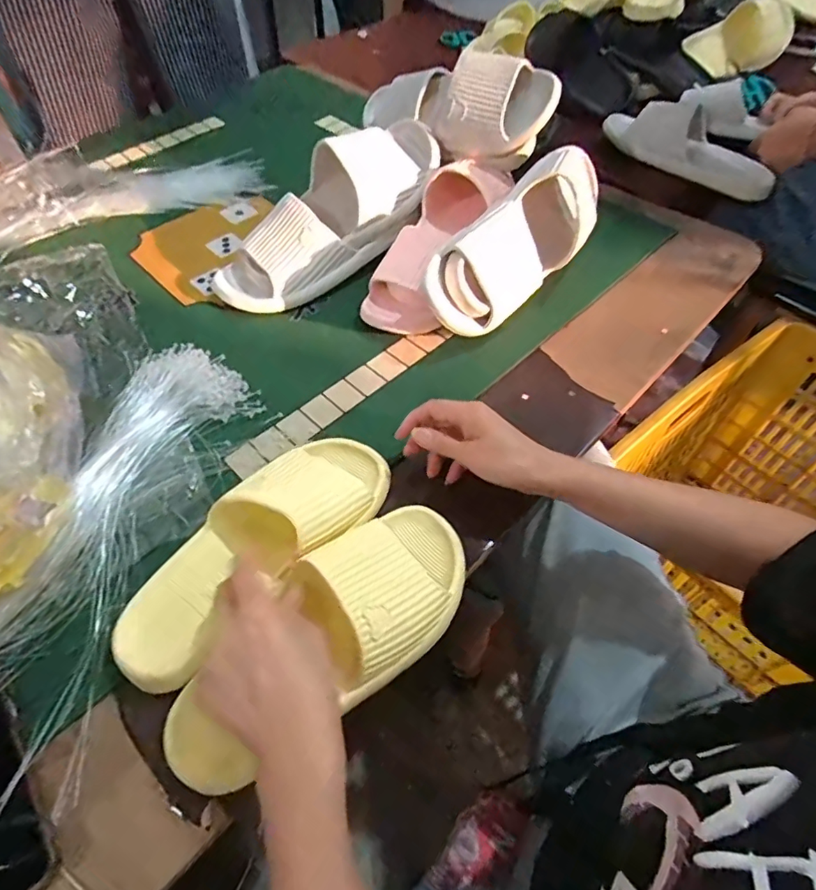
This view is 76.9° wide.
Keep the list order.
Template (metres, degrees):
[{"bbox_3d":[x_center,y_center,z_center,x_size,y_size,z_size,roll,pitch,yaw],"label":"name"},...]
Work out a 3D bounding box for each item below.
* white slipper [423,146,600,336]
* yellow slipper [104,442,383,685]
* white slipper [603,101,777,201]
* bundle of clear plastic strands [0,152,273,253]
[{"bbox_3d":[0.126,-0.224,0.578,0.271,0.122,0.069,-46,32,-12],"label":"white slipper"},{"bbox_3d":[-0.120,0.078,0.418,0.245,0.064,0.093,-41,63,-19],"label":"yellow slipper"},{"bbox_3d":[0.420,-0.442,0.761,0.245,0.059,0.087,30,59,6],"label":"white slipper"},{"bbox_3d":[-0.478,-0.340,0.724,0.547,0.049,0.153,-29,58,-19],"label":"bundle of clear plastic strands"}]

